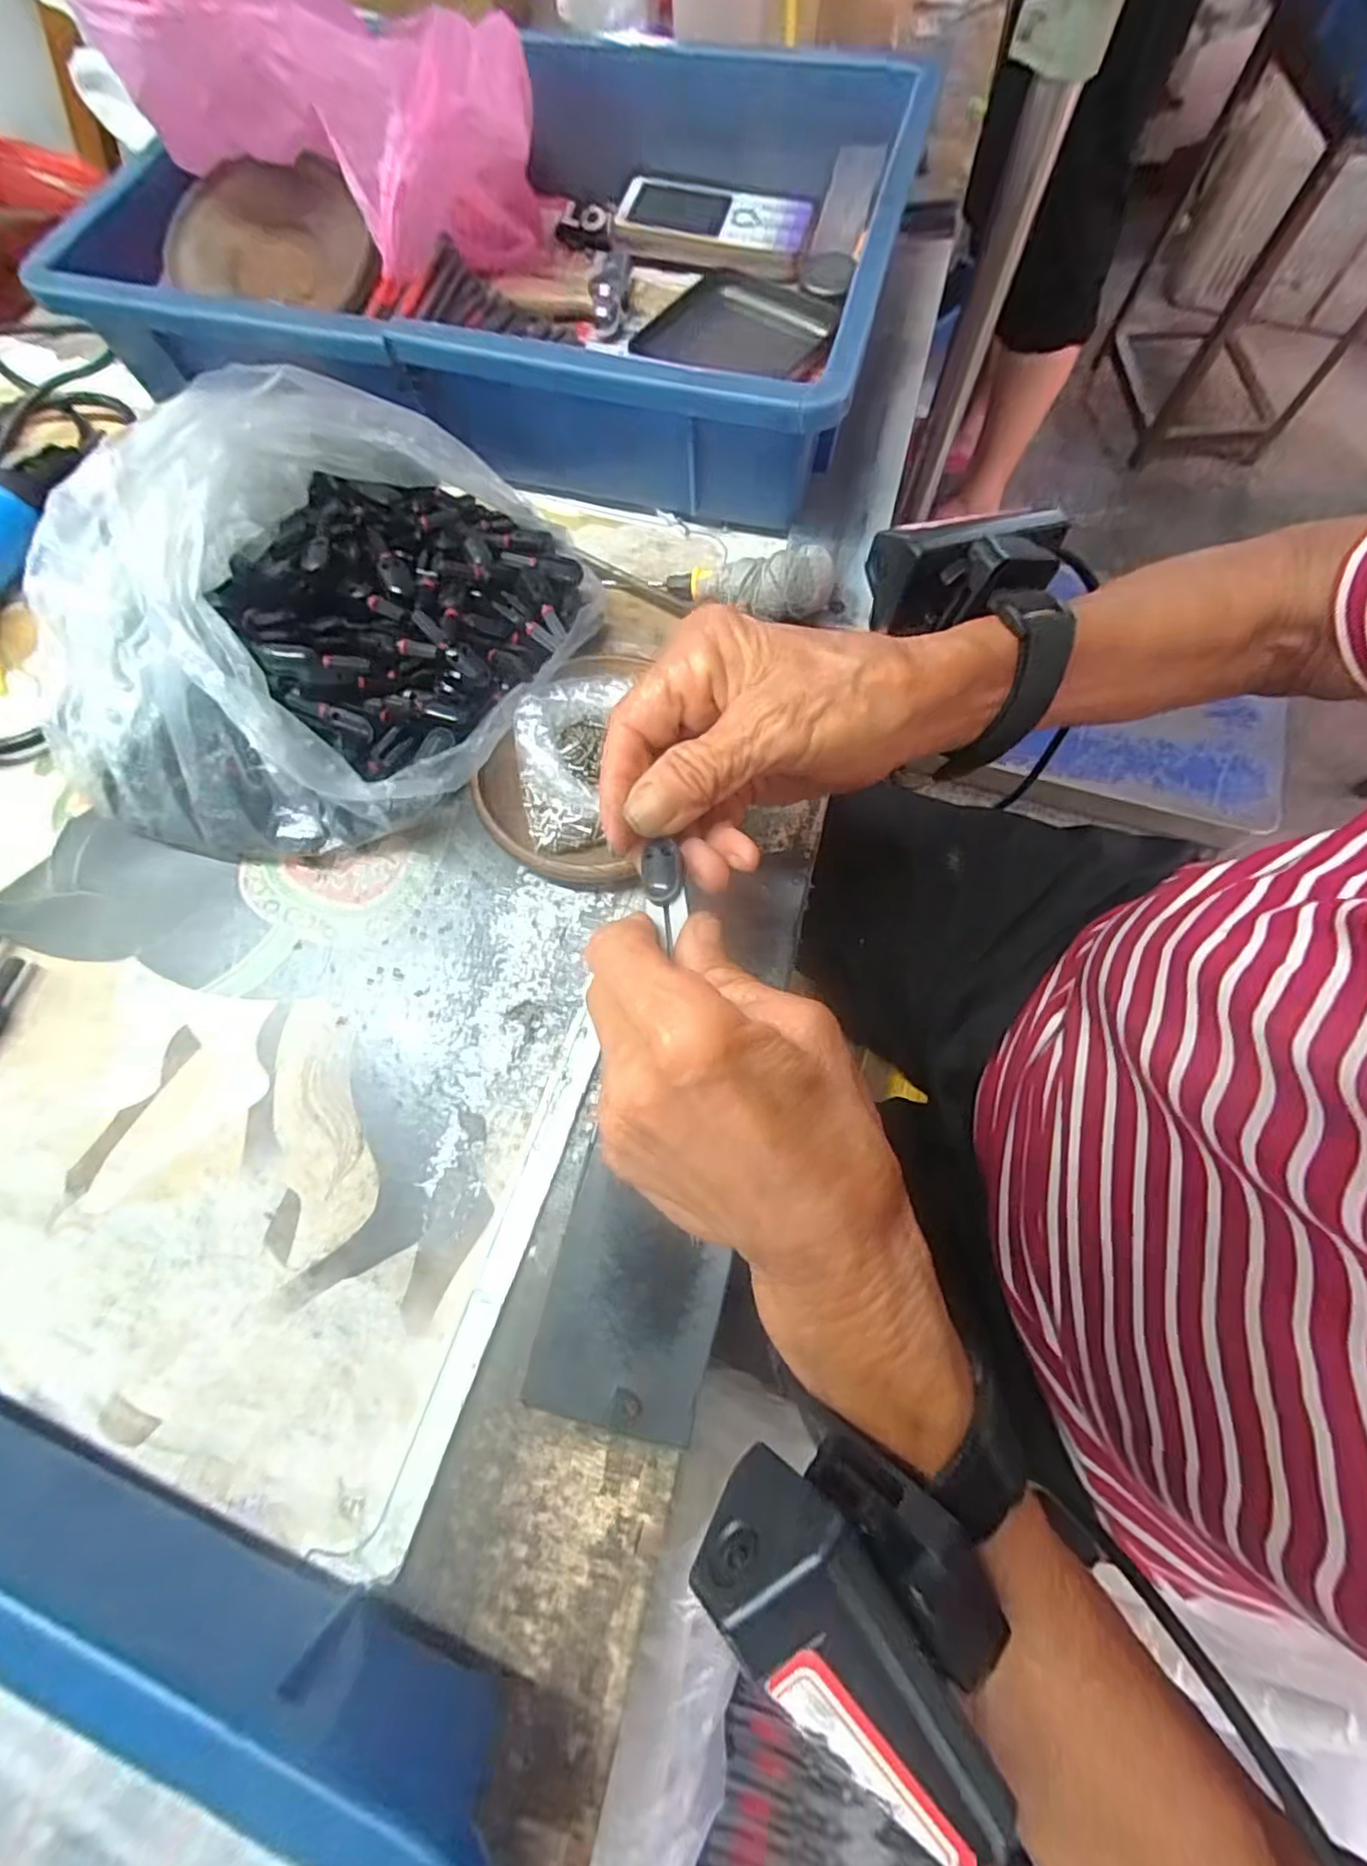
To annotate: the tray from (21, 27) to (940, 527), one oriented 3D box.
[{"bbox_3d":[-0.096,-0.390,0.366,0.418,0.070,0.278,15,72,7],"label":"tray"}]

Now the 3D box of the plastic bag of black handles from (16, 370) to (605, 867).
[{"bbox_3d":[-0.157,-0.144,0.284,0.207,0.090,0.207,5,71,4],"label":"plastic bag of black handles"}]

